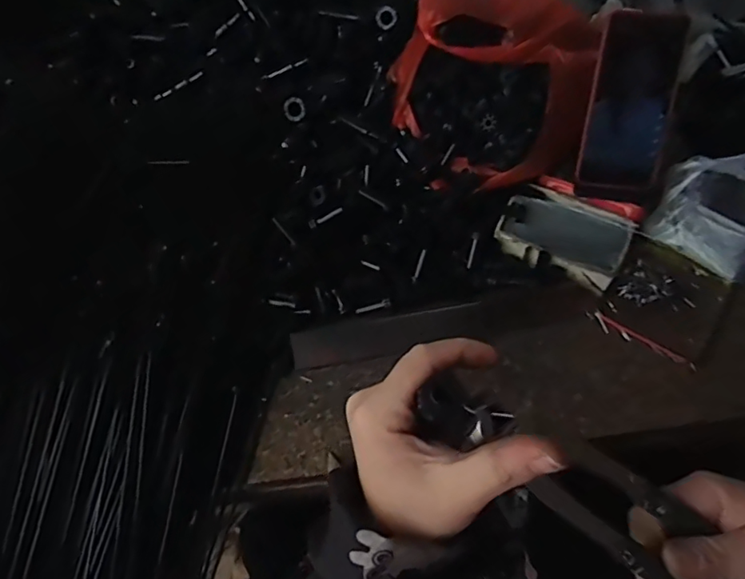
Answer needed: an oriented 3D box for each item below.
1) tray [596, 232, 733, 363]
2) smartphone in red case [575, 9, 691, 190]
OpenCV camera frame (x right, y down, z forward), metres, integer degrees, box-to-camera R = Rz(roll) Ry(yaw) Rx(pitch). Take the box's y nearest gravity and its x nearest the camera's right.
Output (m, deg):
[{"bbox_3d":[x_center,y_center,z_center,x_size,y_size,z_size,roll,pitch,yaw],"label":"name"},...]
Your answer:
[{"bbox_3d":[0.294,0.002,0.549,0.098,0.023,0.116,31,63,21],"label":"tray"},{"bbox_3d":[0.253,-0.181,0.541,0.080,0.164,0.010,4,25,12],"label":"smartphone in red case"}]

